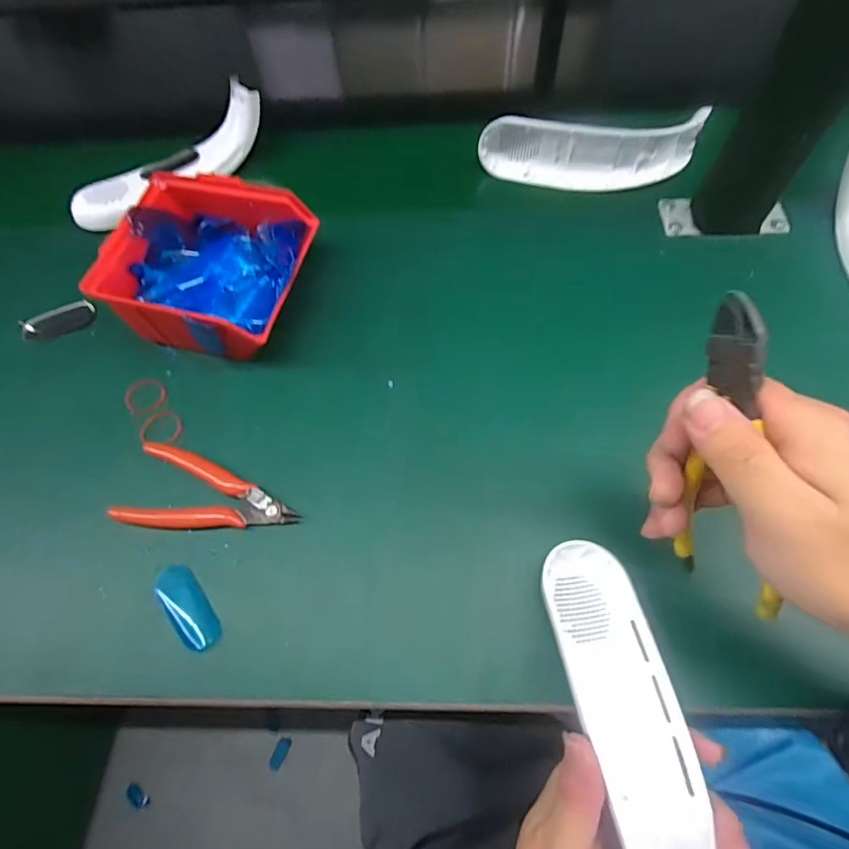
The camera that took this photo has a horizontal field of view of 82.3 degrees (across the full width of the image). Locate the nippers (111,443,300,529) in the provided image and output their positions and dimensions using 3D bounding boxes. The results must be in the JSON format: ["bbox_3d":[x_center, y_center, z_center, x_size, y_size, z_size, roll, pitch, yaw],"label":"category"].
[{"bbox_3d":[-0.146,0.050,0.329,0.121,0.013,0.056,12,66,9],"label":"nippers"}]

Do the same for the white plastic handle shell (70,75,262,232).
[{"bbox_3d":[-0.236,-0.244,0.448,0.191,0.054,0.038,-41,69,-15],"label":"white plastic handle shell"}]

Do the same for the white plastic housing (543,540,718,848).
[{"bbox_3d":[0.109,0.164,0.264,0.050,0.035,0.186,-10,67,-1],"label":"white plastic housing"}]

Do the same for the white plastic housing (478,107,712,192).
[{"bbox_3d":[0.151,-0.246,0.445,0.192,0.054,0.036,-1,65,3],"label":"white plastic housing"}]

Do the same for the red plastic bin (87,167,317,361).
[{"bbox_3d":[-0.162,-0.118,0.381,0.136,0.069,0.132,12,66,9],"label":"red plastic bin"}]

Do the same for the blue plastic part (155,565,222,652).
[{"bbox_3d":[-0.150,0.115,0.307,0.022,0.012,0.059,-38,68,-13],"label":"blue plastic part"}]

